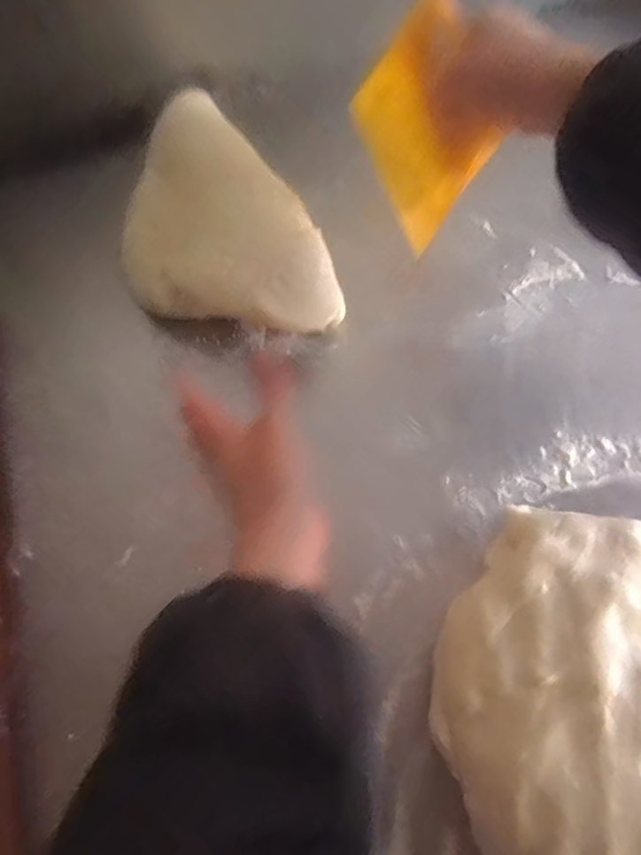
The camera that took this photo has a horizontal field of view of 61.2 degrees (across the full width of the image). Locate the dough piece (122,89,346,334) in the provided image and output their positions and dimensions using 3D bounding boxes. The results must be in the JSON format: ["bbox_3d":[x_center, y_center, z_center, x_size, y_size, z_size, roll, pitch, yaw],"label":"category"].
[{"bbox_3d":[-0.090,-0.161,0.439,0.140,0.064,0.253,-25,67,-9],"label":"dough piece"}]

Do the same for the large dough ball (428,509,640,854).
[{"bbox_3d":[0.164,0.146,0.294,0.194,0.060,0.195,-1,65,2],"label":"large dough ball"}]

